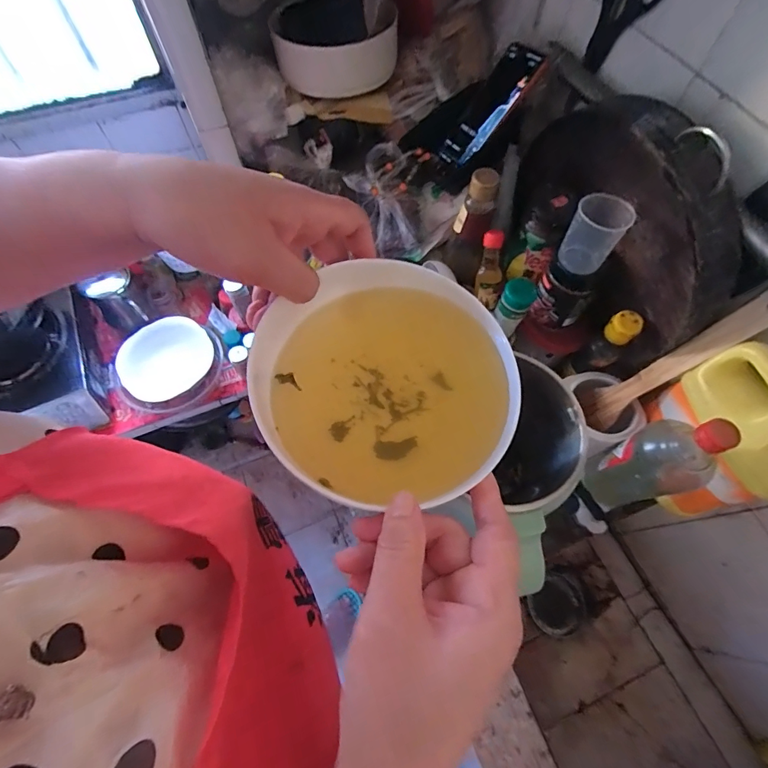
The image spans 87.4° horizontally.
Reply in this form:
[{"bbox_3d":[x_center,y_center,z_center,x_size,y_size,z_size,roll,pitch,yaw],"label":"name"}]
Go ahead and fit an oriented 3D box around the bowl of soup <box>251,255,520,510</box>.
[{"bbox_3d":[0.002,-0.003,0.264,0.156,0.062,0.145,0,63,0],"label":"bowl of soup"}]

